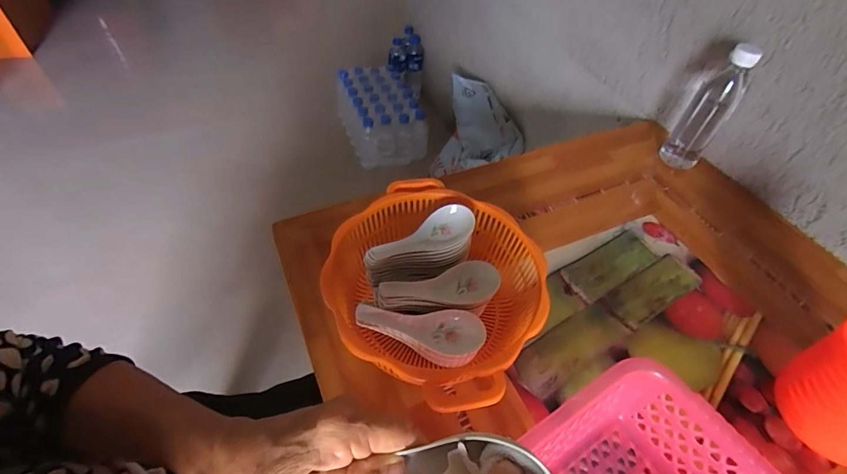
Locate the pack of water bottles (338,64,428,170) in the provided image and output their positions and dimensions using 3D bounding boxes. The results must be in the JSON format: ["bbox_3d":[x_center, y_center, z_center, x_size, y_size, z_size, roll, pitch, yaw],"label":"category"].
[{"bbox_3d":[-0.146,-0.403,1.402,0.226,0.184,0.334,-15,54,-16],"label":"pack of water bottles"}]

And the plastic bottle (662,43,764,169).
[{"bbox_3d":[0.419,-0.189,0.614,0.054,0.181,0.049,26,53,17],"label":"plastic bottle"}]

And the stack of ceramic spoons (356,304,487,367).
[{"bbox_3d":[-0.004,0.092,0.402,0.125,0.029,0.049,14,48,-14],"label":"stack of ceramic spoons"}]

